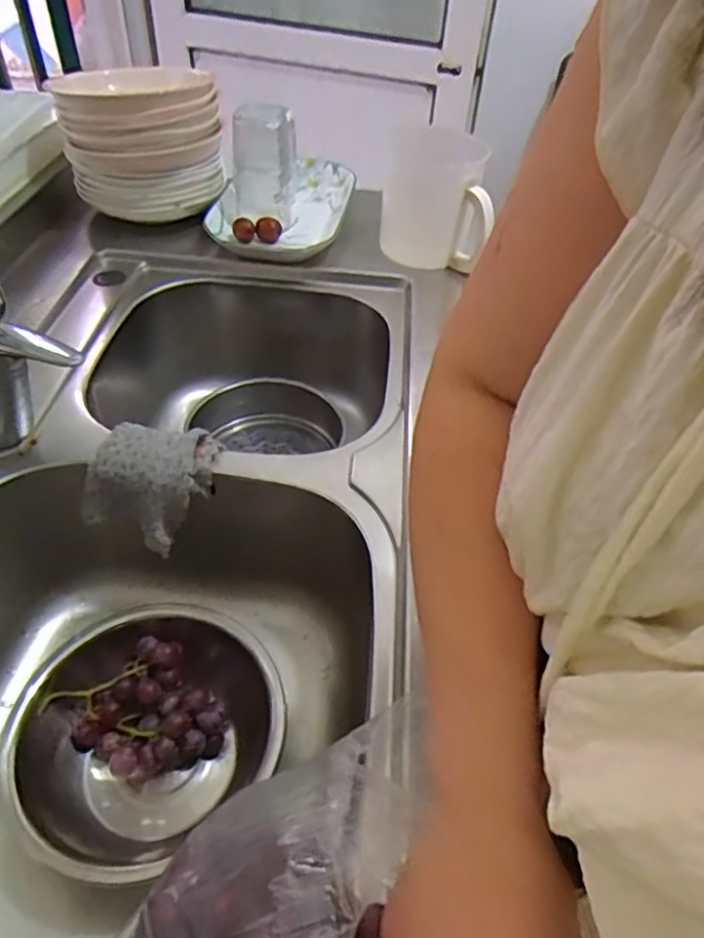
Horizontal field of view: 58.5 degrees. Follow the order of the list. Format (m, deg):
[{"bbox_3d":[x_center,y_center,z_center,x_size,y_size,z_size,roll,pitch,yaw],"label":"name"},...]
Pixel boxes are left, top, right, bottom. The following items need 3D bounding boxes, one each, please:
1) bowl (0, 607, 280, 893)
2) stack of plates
[{"bbox_3d":[-0.175,0.222,0.546,0.219,0.073,0.195,-32,56,-30],"label":"bowl"},{"bbox_3d":[-0.272,-0.431,0.828,0.190,0.149,0.165,-11,48,-15],"label":"stack of plates"}]

